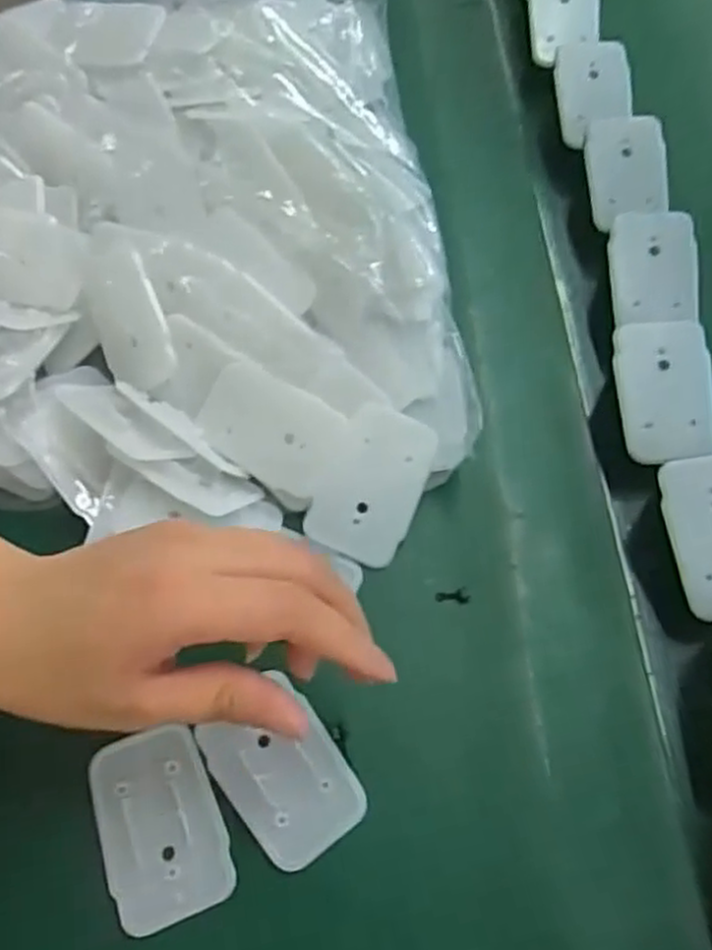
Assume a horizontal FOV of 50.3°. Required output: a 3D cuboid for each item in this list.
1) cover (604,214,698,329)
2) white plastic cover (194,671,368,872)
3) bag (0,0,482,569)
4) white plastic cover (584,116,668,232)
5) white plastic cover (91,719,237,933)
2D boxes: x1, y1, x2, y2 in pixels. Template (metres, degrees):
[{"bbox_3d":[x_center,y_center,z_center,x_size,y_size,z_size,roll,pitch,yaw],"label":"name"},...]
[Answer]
[{"bbox_3d":[0.153,-0.106,0.389,0.044,0.010,0.061,0,81,5],"label":"cover"},{"bbox_3d":[-0.029,0.118,0.300,0.045,0.006,0.064,-34,68,-14],"label":"white plastic cover"},{"bbox_3d":[-0.093,-0.136,0.398,0.274,0.069,0.365,-4,64,-1],"label":"bag"},{"bbox_3d":[0.151,-0.170,0.423,0.041,0.009,0.061,-7,87,17],"label":"white plastic cover"},{"bbox_3d":[-0.077,0.135,0.294,0.045,0.004,0.068,-20,65,-9],"label":"white plastic cover"}]

